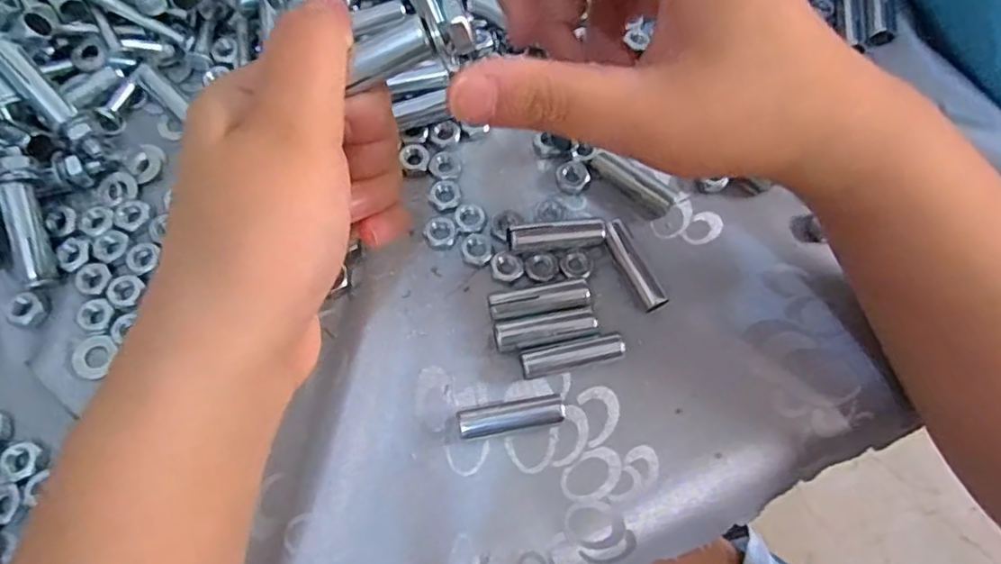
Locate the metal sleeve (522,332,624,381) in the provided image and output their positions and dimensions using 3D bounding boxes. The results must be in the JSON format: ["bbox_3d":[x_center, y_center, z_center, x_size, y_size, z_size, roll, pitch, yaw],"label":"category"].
[{"bbox_3d":[0.027,0.029,0.234,0.039,0.011,0.010,-11,71,-6],"label":"metal sleeve"}]

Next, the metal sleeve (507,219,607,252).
[{"bbox_3d":[0.023,-0.018,0.248,0.040,0.011,0.009,-8,71,-5],"label":"metal sleeve"}]

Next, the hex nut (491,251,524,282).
[{"bbox_3d":[0.003,-0.007,0.247,0.012,0.004,0.012,-8,71,-5],"label":"hex nut"}]

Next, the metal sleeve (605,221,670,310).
[{"bbox_3d":[0.053,-0.006,0.248,0.011,0.010,0.039,-24,73,-10],"label":"metal sleeve"}]

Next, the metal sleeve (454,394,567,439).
[{"bbox_3d":[0.004,0.050,0.226,0.039,0.010,0.011,-9,71,-5],"label":"metal sleeve"}]

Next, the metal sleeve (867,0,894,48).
[{"bbox_3d":[0.181,-0.132,0.293,0.011,0.008,0.043,7,70,1],"label":"metal sleeve"}]

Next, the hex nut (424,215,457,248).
[{"bbox_3d":[-0.025,-0.021,0.252,0.013,0.005,0.012,-4,71,-4],"label":"hex nut"}]

